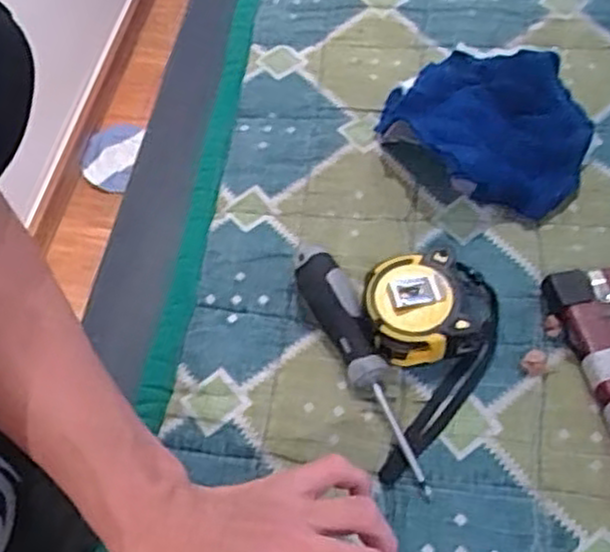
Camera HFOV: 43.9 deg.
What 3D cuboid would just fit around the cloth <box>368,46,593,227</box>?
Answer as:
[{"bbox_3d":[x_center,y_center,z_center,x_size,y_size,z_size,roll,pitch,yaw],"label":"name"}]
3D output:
[{"bbox_3d":[0.132,-0.111,0.545,0.129,0.037,0.151,-38,63,-19],"label":"cloth"}]

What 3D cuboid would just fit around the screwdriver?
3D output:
[{"bbox_3d":[0.037,0.049,0.464,0.030,0.028,0.167,-25,60,-12],"label":"screwdriver"}]

